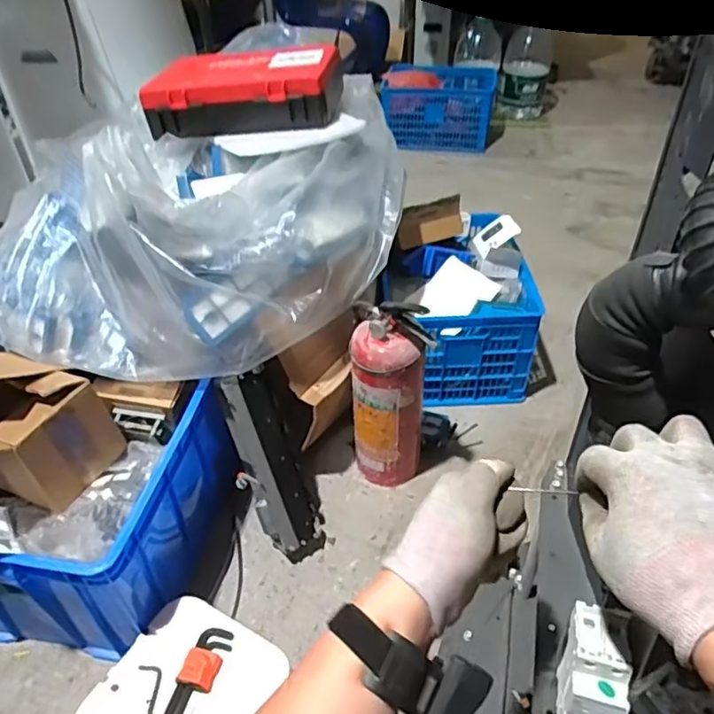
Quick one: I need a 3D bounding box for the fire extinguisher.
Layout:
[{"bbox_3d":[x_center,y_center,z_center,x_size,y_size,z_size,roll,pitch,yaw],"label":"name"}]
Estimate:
[{"bbox_3d":[0.062,0.075,1.130,0.141,0.397,0.156,-3,41,0],"label":"fire extinguisher"}]

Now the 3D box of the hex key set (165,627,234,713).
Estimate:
[{"bbox_3d":[-0.236,0.468,0.828,0.056,0.028,0.174,11,42,15],"label":"hex key set"}]

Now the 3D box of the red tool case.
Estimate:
[{"bbox_3d":[-0.226,-0.535,1.179,0.368,0.112,0.186,2,41,5],"label":"red tool case"}]

